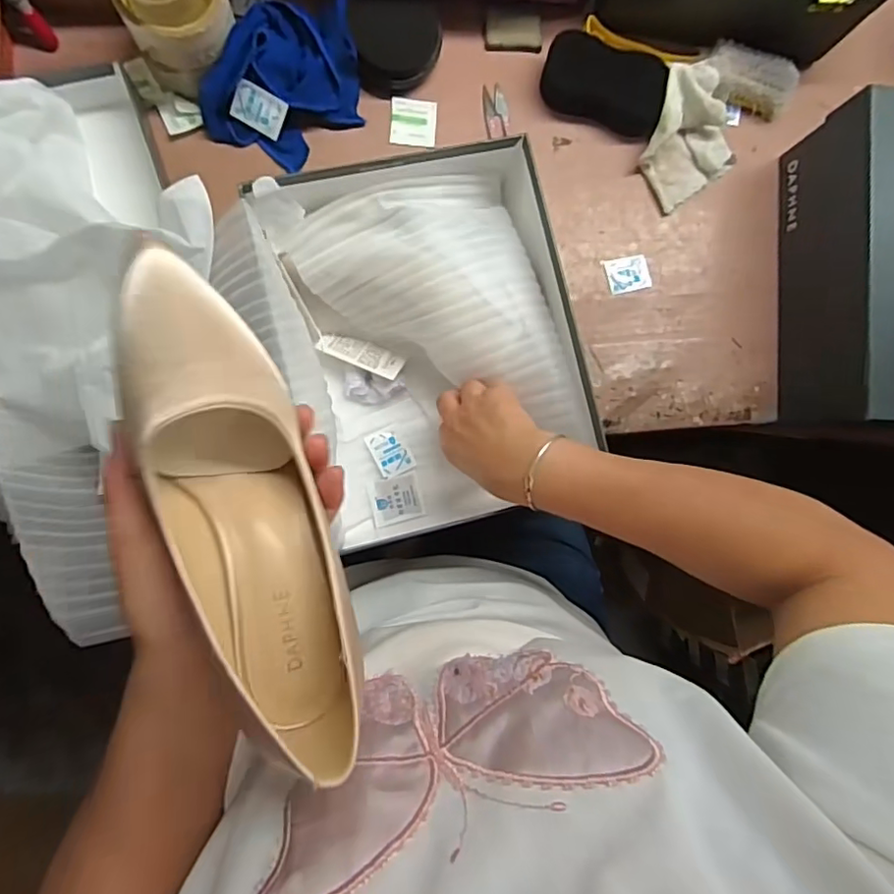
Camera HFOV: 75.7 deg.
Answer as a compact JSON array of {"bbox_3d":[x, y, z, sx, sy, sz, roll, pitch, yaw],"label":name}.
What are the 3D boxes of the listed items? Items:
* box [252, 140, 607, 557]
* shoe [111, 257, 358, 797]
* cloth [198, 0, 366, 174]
[{"bbox_3d":[-0.014,-0.083,0.510,0.234,0.100,0.311,-13,91,-8],"label":"box"},{"bbox_3d":[-0.093,0.032,0.261,0.069,0.075,0.232,-17,96,-8],"label":"shoe"},{"bbox_3d":[-0.142,-0.338,0.533,0.114,0.054,0.161,38,85,-6],"label":"cloth"}]

